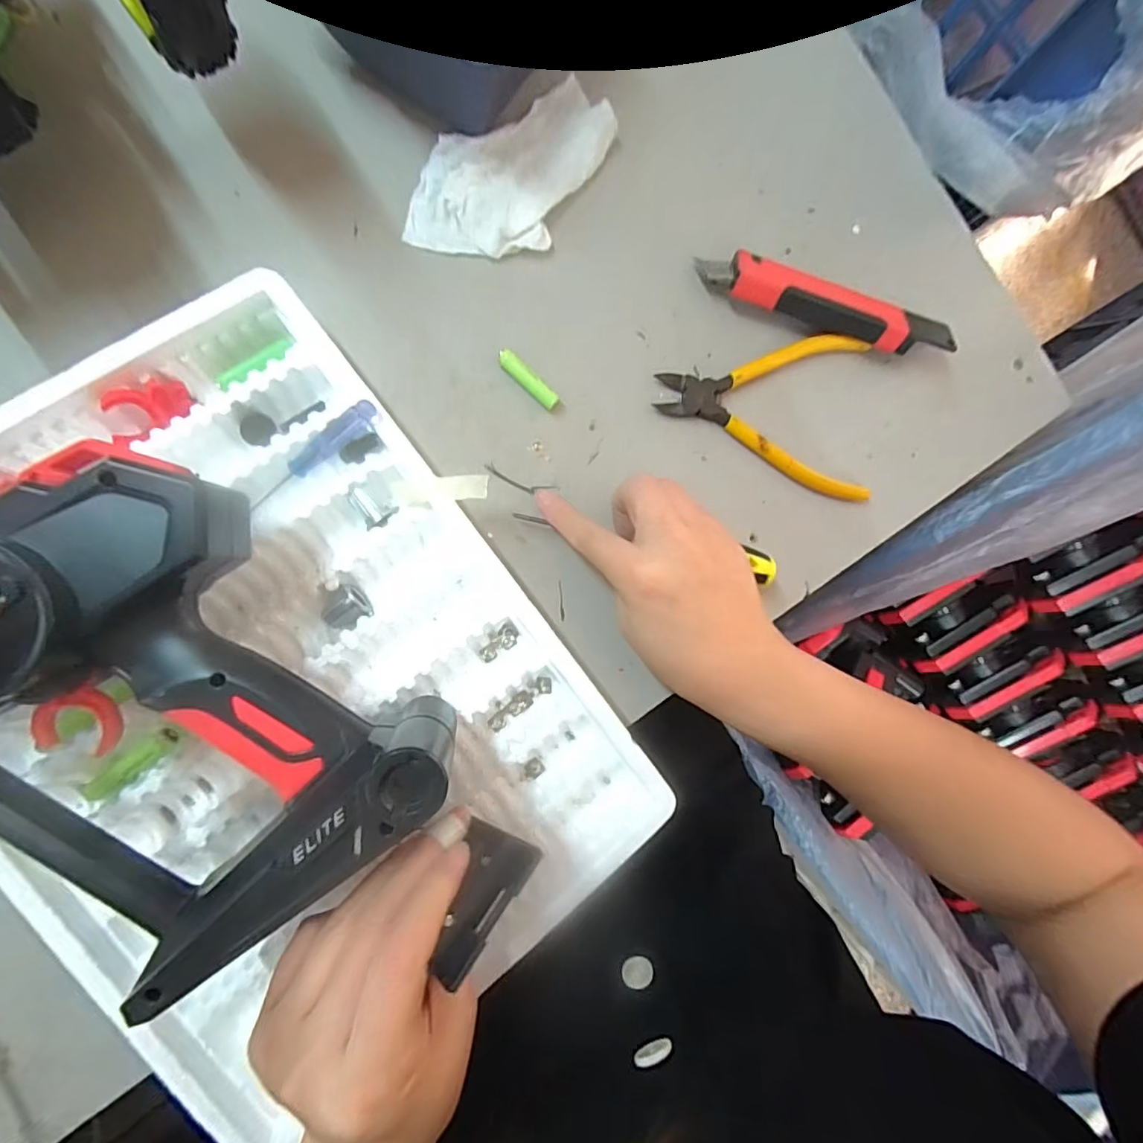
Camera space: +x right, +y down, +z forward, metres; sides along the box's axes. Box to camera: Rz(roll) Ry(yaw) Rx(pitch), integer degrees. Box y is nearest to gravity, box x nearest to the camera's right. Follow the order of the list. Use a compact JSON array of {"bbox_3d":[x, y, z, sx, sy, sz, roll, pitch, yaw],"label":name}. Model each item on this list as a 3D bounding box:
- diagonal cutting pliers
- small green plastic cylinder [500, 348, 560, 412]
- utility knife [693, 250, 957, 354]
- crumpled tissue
[{"bbox_3d":[0.124,-0.103,0.341,0.140,0.010,0.103,4,86,-9],"label":"diagonal cutting pliers"},{"bbox_3d":[-0.026,-0.113,0.319,0.044,0.013,0.012,45,82,-4],"label":"small green plastic cylinder"},{"bbox_3d":[0.161,-0.167,0.343,0.162,0.025,0.031,16,85,-8],"label":"utility knife"},{"bbox_3d":[-0.036,-0.242,0.323,0.082,0.013,0.133,30,83,-6],"label":"crumpled tissue"}]

